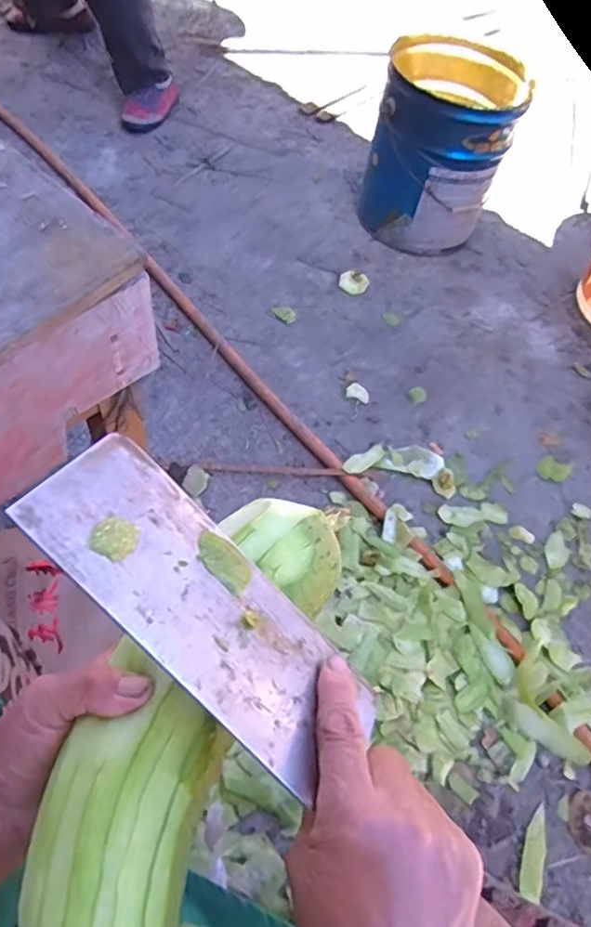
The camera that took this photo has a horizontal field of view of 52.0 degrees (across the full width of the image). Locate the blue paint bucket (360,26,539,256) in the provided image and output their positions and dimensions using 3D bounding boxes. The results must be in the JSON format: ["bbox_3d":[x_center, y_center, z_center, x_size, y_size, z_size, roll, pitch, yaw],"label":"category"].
[{"bbox_3d":[0.298,-0.651,1.294,0.261,0.332,0.260,3,57,-5],"label":"blue paint bucket"}]

